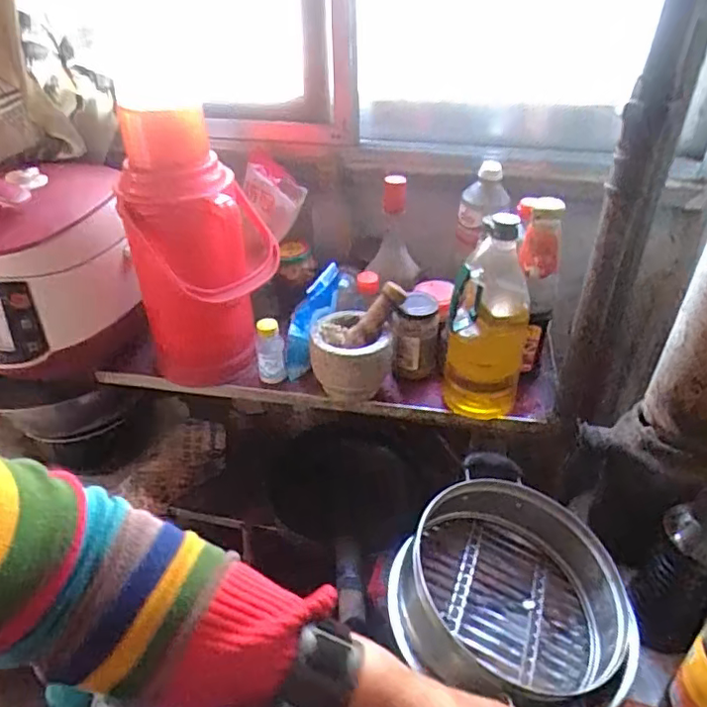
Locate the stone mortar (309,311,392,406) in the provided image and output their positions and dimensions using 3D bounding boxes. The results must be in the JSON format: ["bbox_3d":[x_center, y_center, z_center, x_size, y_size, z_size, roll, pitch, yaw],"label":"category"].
[{"bbox_3d":[-0.004,0.007,0.828,0.112,0.105,0.096,-1,37,-2],"label":"stone mortar"}]

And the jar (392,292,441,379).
[{"bbox_3d":[0.091,-0.026,0.839,0.065,0.119,0.069,5,37,7],"label":"jar"}]

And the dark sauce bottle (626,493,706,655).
[{"bbox_3d":[0.373,0.216,0.627,0.075,0.274,0.088,21,42,26],"label":"dark sauce bottle"}]

